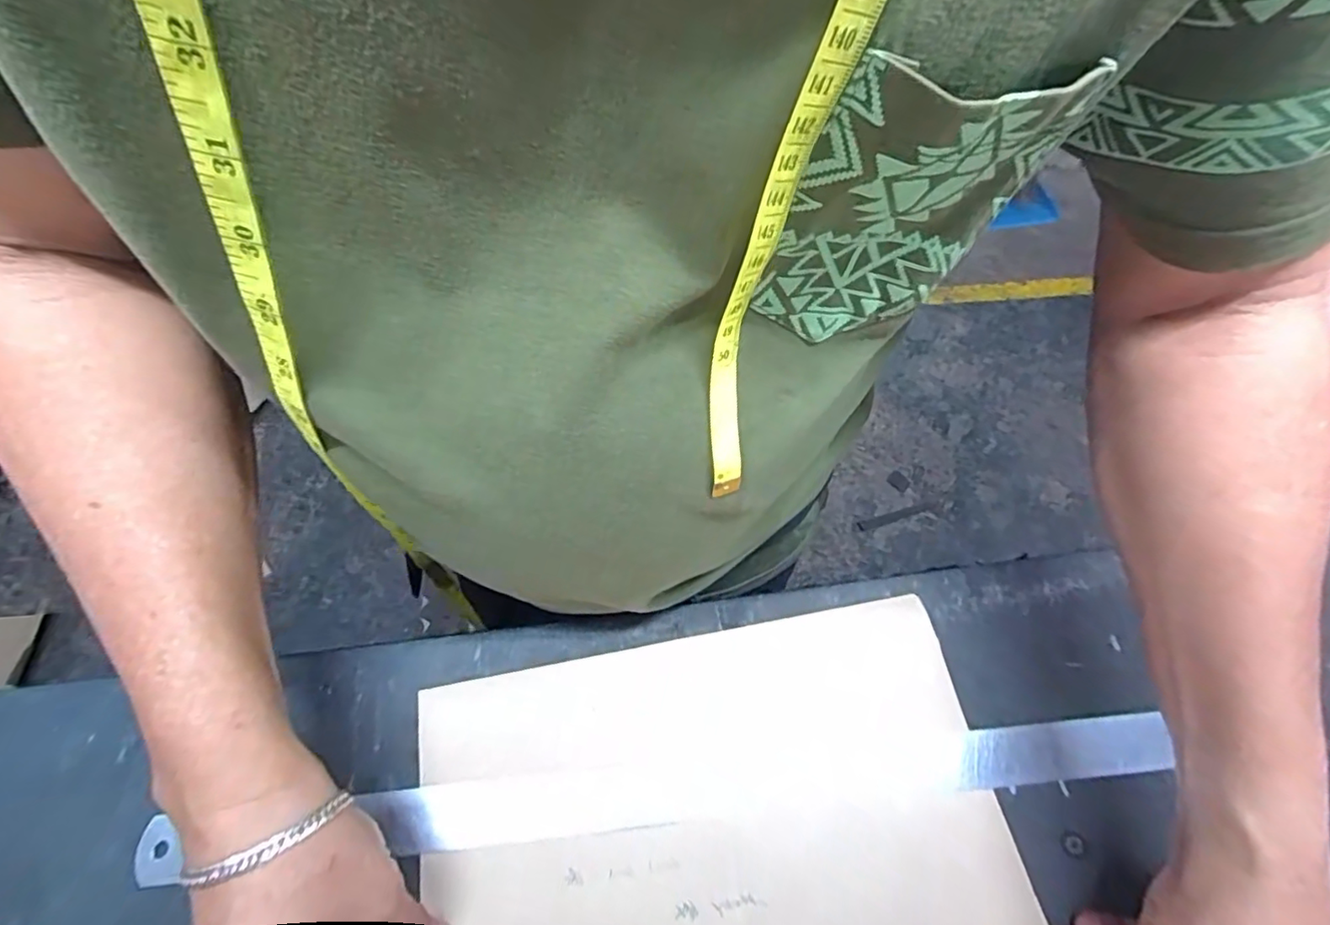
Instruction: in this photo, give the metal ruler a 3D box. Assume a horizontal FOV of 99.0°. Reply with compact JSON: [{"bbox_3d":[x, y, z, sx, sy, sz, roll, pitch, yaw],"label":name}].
[{"bbox_3d":[0.012,0.184,0.320,0.561,0.007,0.032,-3,63,-5],"label":"metal ruler"}]

